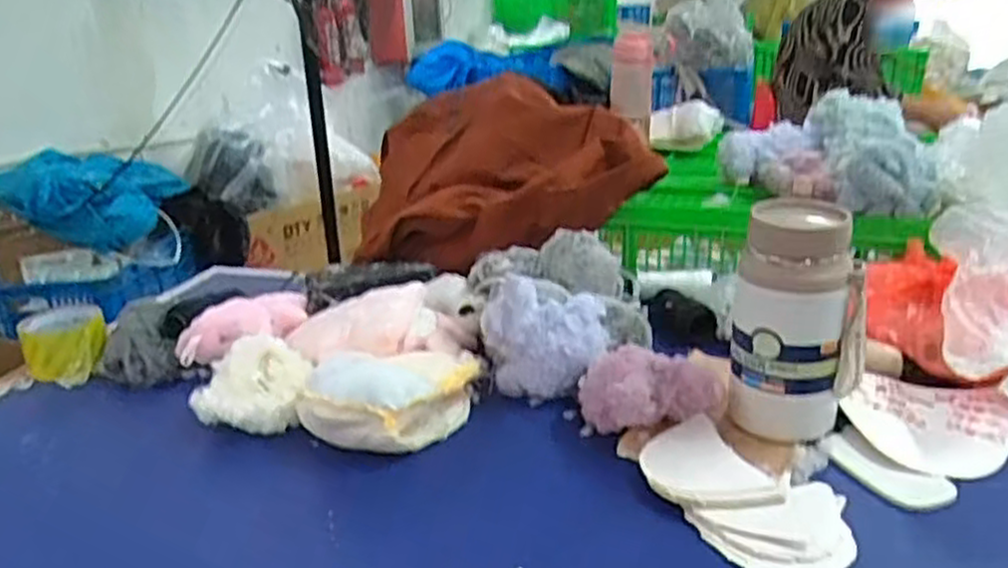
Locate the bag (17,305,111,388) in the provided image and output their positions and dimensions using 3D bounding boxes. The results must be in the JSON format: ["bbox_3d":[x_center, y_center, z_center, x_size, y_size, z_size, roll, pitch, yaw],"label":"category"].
[{"bbox_3d":[-0.514,0.069,0.918,0.090,0.074,0.118,-13,23,-27],"label":"bag"}]

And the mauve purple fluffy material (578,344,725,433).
[{"bbox_3d":[0.138,0.095,0.734,0.128,0.056,0.081,-4,20,-5],"label":"mauve purple fluffy material"}]

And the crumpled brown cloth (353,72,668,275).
[{"bbox_3d":[0.004,-0.165,1.149,0.433,0.225,0.236,1,21,7],"label":"crumpled brown cloth"}]

